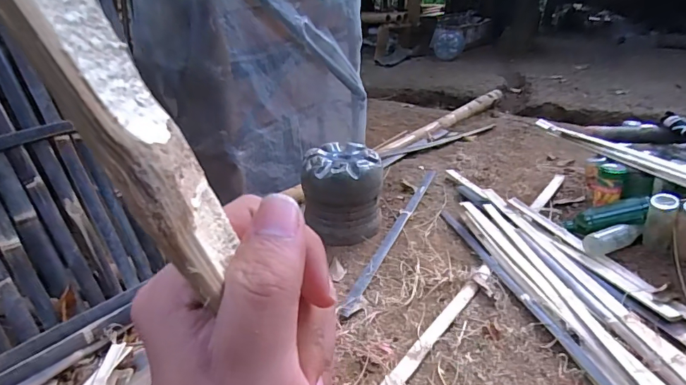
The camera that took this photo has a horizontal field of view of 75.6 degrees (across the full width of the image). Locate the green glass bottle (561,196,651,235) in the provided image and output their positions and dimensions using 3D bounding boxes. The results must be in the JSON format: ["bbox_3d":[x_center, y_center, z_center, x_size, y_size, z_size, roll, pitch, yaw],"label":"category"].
[{"bbox_3d":[0.746,0.070,1.260,0.227,0.055,0.076,-22,13,33],"label":"green glass bottle"}]

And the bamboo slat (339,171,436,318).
[{"bbox_3d":[0.176,0.107,1.402,0.036,0.015,0.876,10,28,22],"label":"bamboo slat"}]

